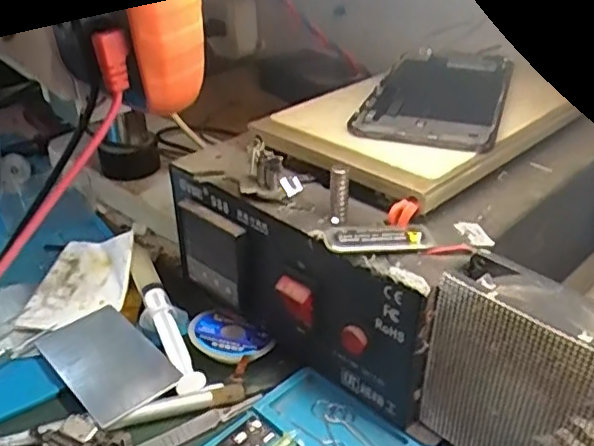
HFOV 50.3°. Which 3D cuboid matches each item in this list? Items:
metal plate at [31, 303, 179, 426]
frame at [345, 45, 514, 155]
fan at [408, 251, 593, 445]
[{"bbox_3d":[-0.096,0.069,0.320,0.043,0.004,0.076,-32,42,-29],"label":"metal plate"},{"bbox_3d":[0.078,-0.070,0.349,0.068,0.011,0.133,9,33,19],"label":"frame"},{"bbox_3d":[0.091,0.066,0.245,0.081,0.087,0.031,20,38,33],"label":"fan"}]

